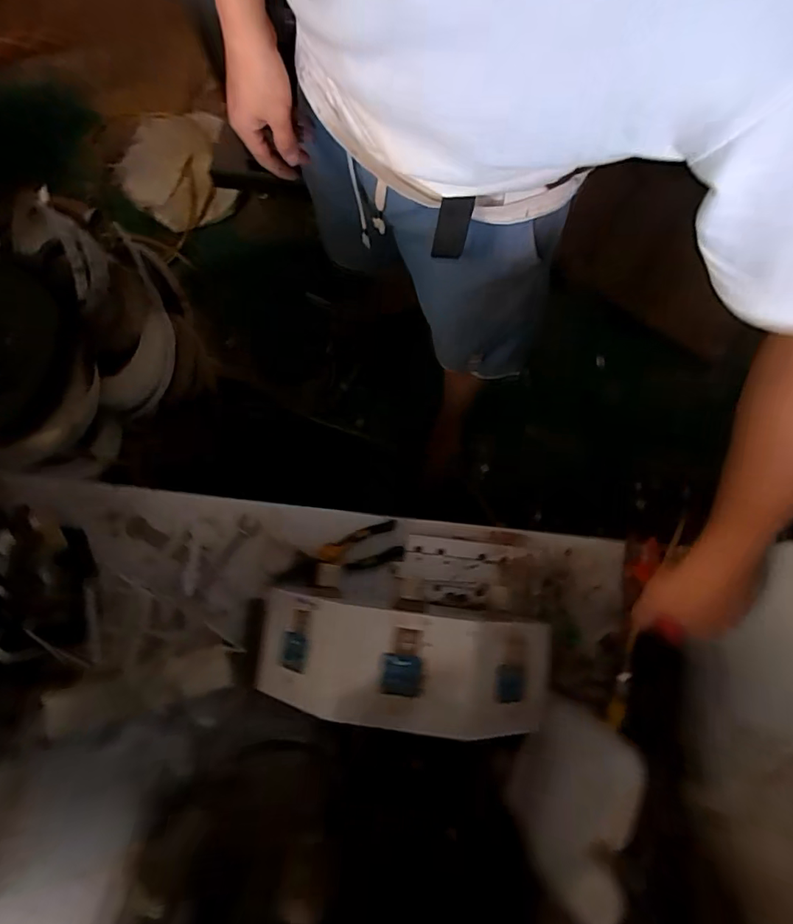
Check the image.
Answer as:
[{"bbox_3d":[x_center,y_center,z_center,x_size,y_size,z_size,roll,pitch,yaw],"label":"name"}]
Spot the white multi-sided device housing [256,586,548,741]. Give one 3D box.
[{"bbox_3d":[0.005,0.231,0.534,0.345,0.074,0.120,6,79,3],"label":"white multi-sided device housing"}]

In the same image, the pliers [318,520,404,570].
[{"bbox_3d":[-0.052,0.126,0.664,0.115,0.015,0.058,-14,78,-1],"label":"pliers"}]

